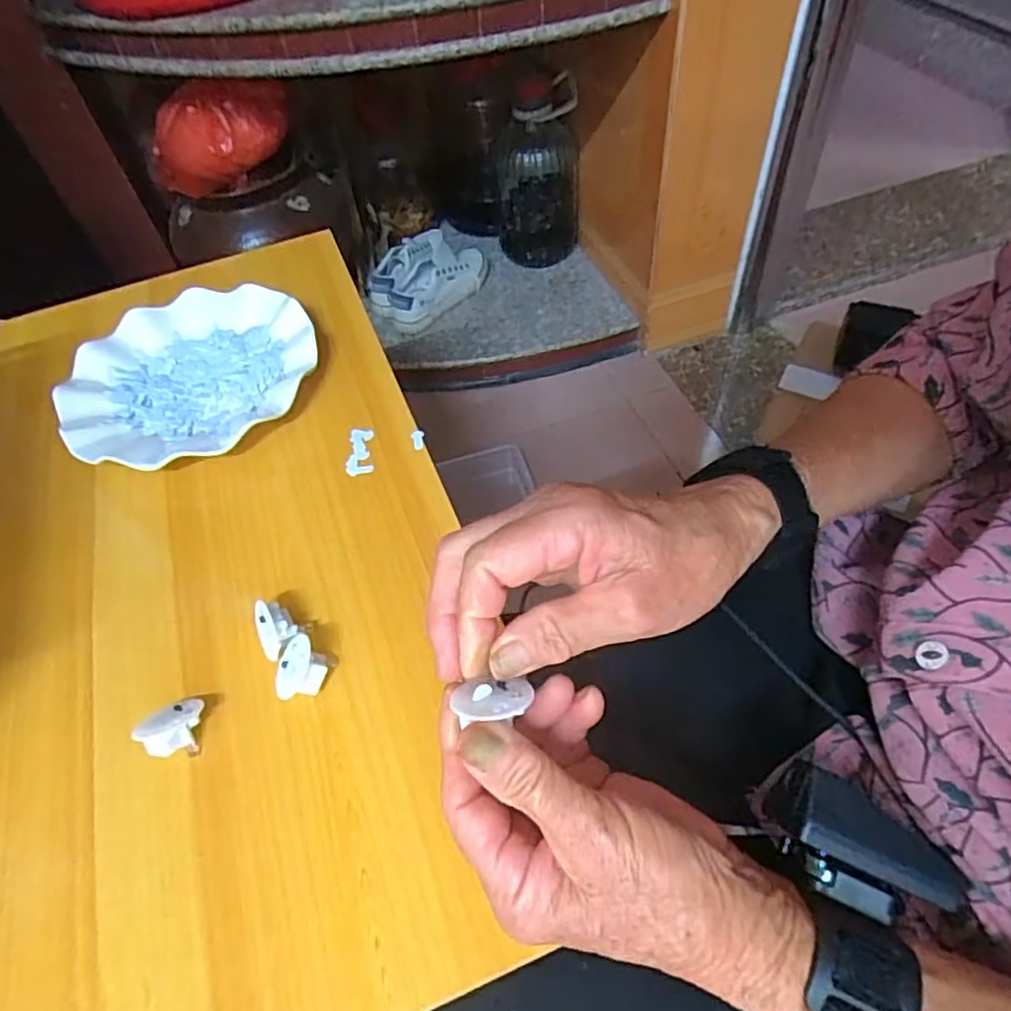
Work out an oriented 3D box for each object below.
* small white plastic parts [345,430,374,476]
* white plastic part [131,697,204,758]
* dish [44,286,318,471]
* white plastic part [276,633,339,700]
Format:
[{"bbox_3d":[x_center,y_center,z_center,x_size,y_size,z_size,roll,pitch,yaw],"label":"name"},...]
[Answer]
[{"bbox_3d":[-0.100,-0.038,0.439,0.018,0.004,0.039,-9,54,-1],"label":"small white plastic parts"},{"bbox_3d":[-0.168,0.110,0.322,0.026,0.021,0.029,-1,54,5],"label":"white plastic part"},{"bbox_3d":[-0.233,-0.098,0.479,0.178,0.021,0.179,-3,54,4],"label":"dish"},{"bbox_3d":[-0.107,0.086,0.335,0.027,0.018,0.031,13,56,15],"label":"white plastic part"}]

